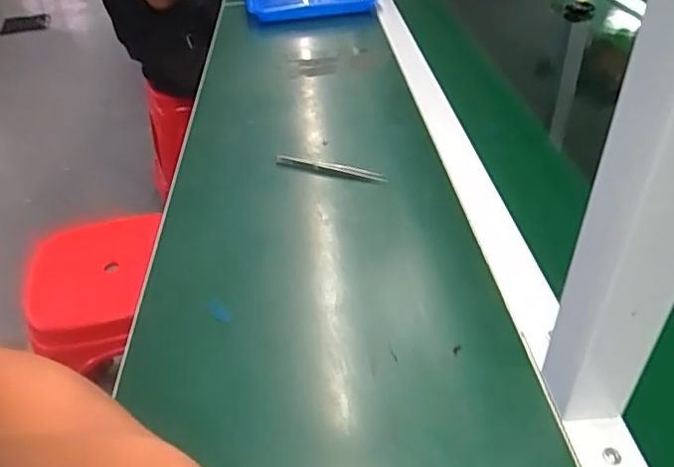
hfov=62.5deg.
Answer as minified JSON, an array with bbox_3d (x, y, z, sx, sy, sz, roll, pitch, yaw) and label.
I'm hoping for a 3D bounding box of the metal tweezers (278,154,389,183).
[{"bbox_3d":[-0.008,-0.072,0.615,0.129,0.012,0.016,12,41,19],"label":"metal tweezers"}]

